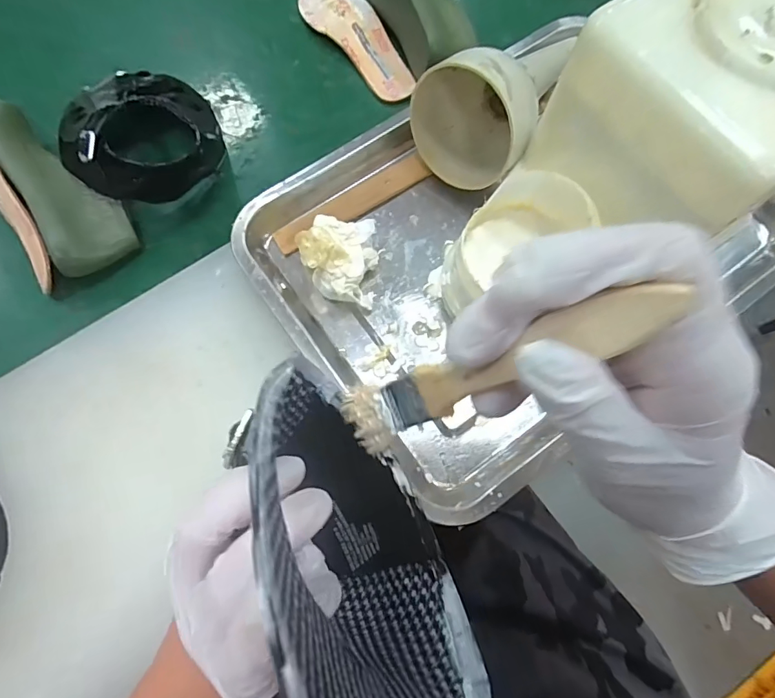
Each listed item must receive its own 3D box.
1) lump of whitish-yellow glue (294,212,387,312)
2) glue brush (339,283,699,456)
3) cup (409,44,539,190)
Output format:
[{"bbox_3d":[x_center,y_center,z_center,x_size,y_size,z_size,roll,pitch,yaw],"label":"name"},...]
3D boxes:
[{"bbox_3d":[-0.037,-0.067,0.348,0.056,0.035,0.061,7,74,1],"label":"lump of whitish-yellow glue"},{"bbox_3d":[0.029,0.011,0.168,0.013,0.145,0.027,1,70,-37],"label":"glue brush"},{"bbox_3d":[0.067,-0.173,0.349,0.093,0.089,0.064,42,78,11],"label":"cup"}]

